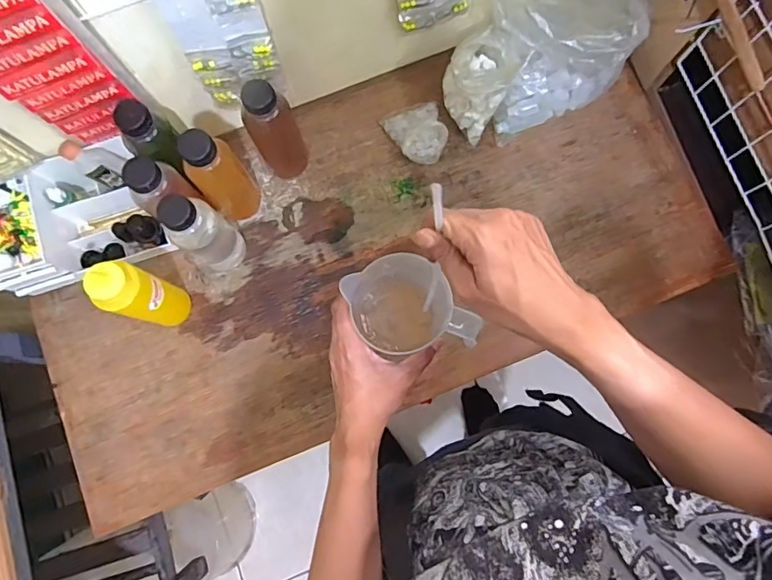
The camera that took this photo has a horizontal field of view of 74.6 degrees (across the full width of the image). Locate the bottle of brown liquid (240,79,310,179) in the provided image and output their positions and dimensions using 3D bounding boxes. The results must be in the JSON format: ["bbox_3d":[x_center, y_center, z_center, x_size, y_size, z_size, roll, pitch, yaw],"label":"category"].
[{"bbox_3d":[-0.151,-0.214,0.694,0.063,0.196,0.078,-29,80,-4],"label":"bottle of brown liquid"}]

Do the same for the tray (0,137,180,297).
[{"bbox_3d":[-0.449,-0.099,0.721,0.219,0.102,0.150,-23,80,-3],"label":"tray"}]

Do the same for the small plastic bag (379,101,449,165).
[{"bbox_3d":[0.046,-0.238,0.778,0.088,0.036,0.099,-16,80,-2],"label":"small plastic bag"}]

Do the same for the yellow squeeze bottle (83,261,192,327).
[{"bbox_3d":[-0.308,0.008,0.651,0.049,0.192,0.063,20,80,4],"label":"yellow squeeze bottle"}]

